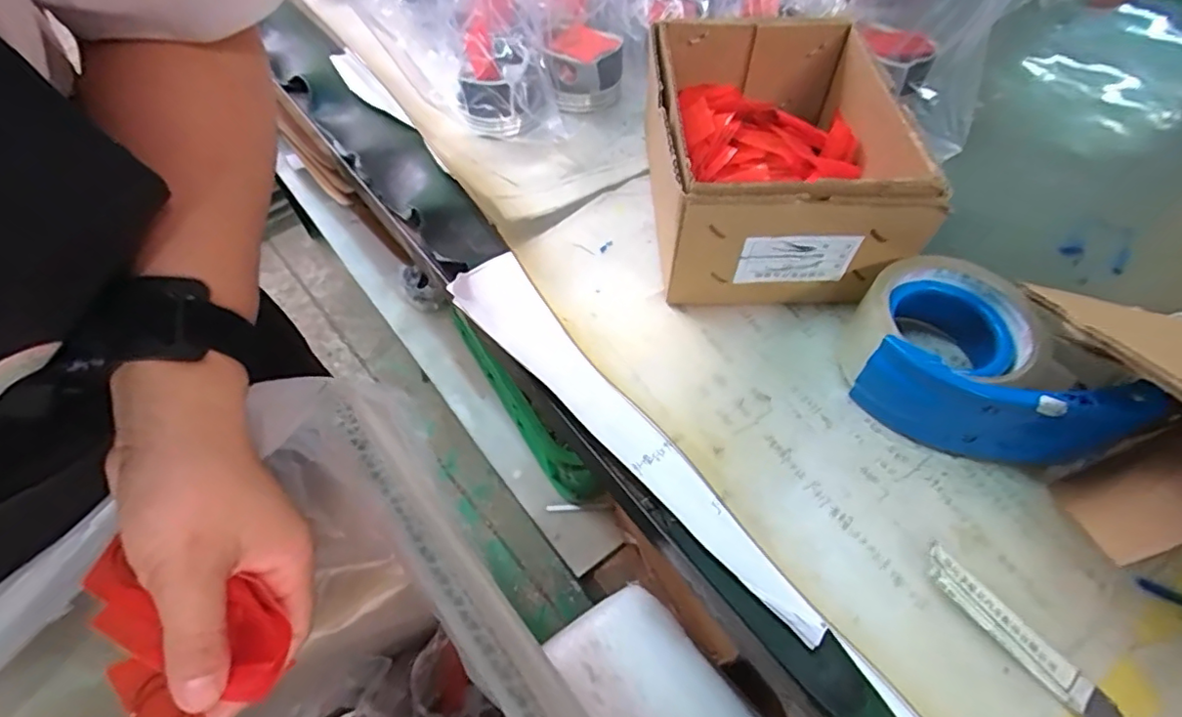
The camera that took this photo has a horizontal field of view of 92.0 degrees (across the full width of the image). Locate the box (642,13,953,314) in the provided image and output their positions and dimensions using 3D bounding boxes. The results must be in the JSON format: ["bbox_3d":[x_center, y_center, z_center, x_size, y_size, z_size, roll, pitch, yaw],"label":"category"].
[{"bbox_3d":[0.121,-0.147,0.405,0.157,0.095,0.218,-1,56,0],"label":"box"}]

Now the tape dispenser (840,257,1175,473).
[{"bbox_3d":[0.226,0.003,0.325,0.147,0.060,0.097,19,59,13],"label":"tape dispenser"}]

